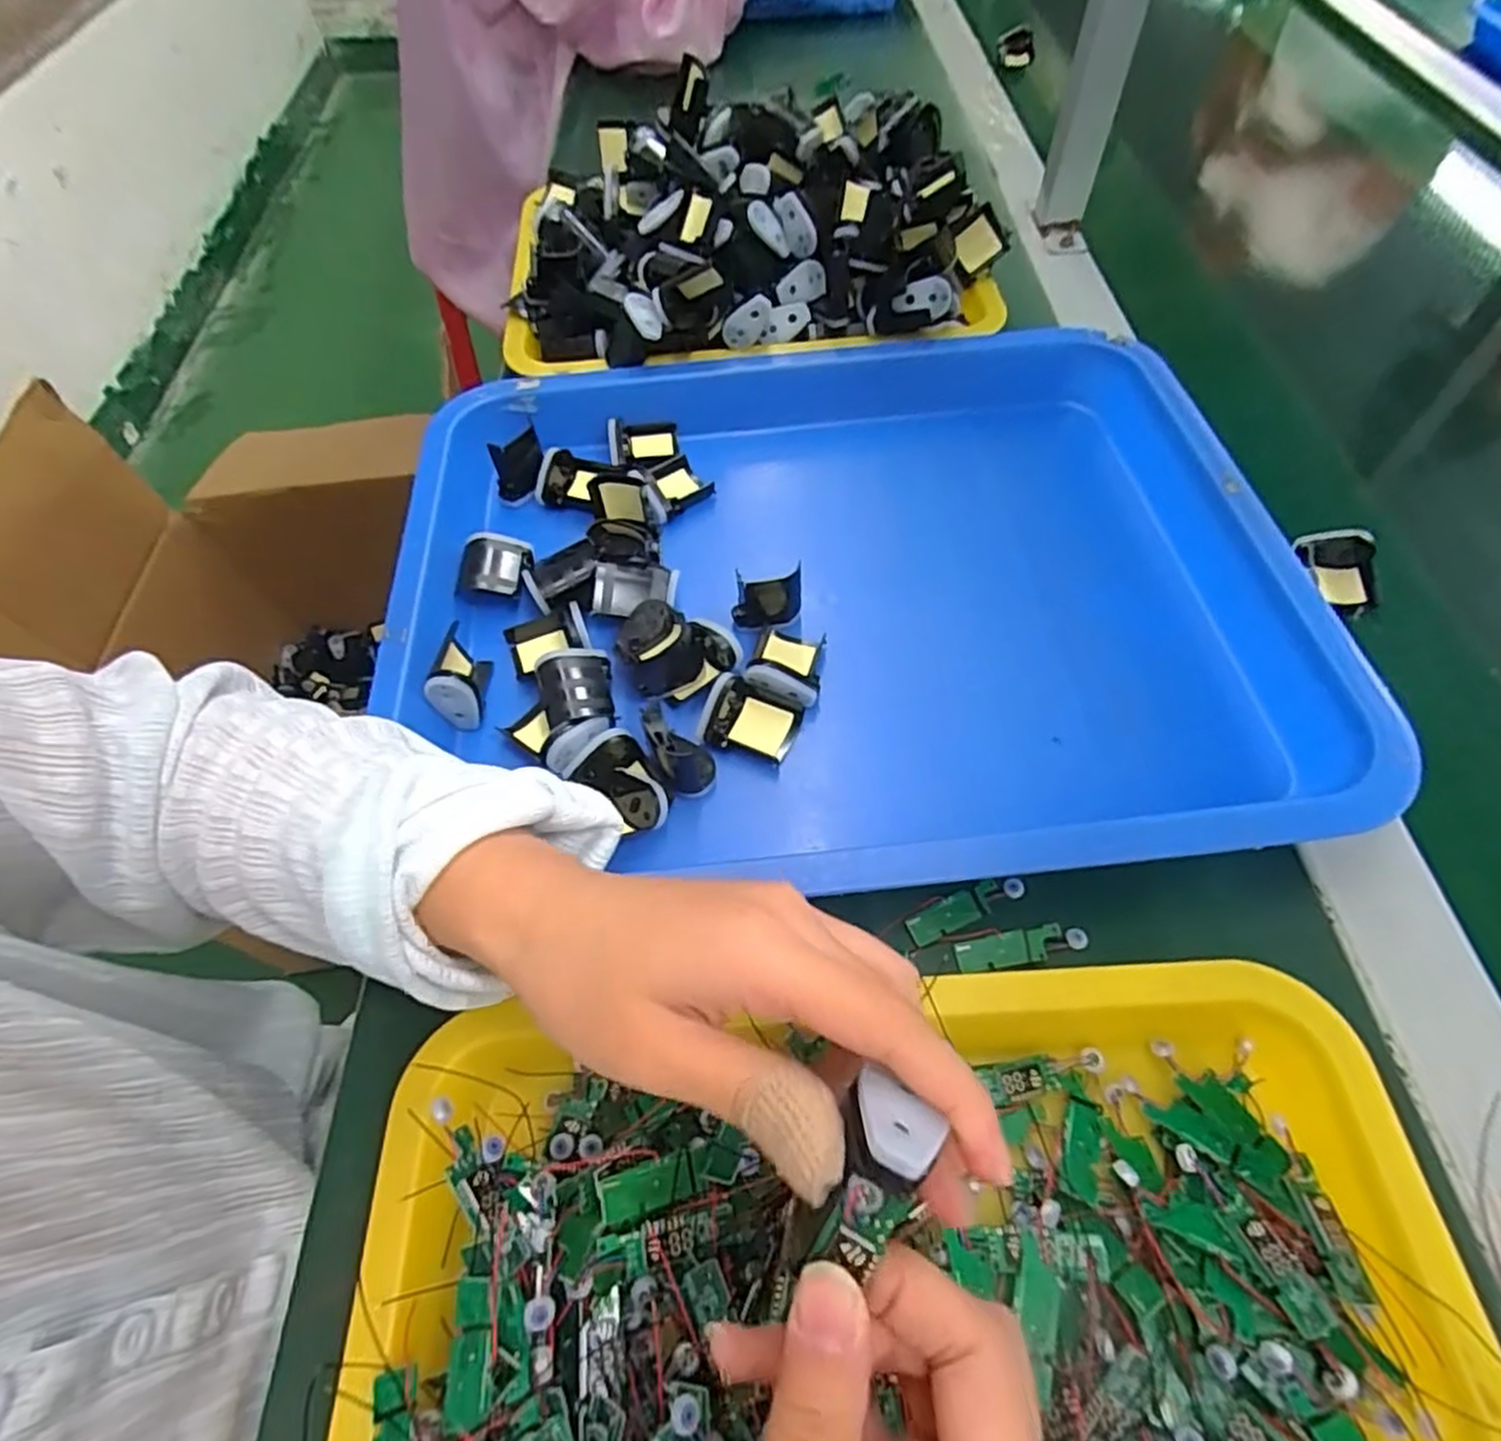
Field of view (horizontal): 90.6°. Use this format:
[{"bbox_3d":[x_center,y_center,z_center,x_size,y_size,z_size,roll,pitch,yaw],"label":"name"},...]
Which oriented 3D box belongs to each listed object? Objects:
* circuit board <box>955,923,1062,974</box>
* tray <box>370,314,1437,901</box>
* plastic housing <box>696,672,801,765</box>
[{"bbox_3d":[0.105,0.093,0.301,0.042,0.005,0.013,-15,60,3],"label":"circuit board"},{"bbox_3d":[0.042,-0.066,0.390,0.435,0.073,0.336,-6,58,-1],"label":"tray"},{"bbox_3d":[-0.001,0.000,0.350,0.043,0.016,0.033,17,61,13],"label":"plastic housing"}]

